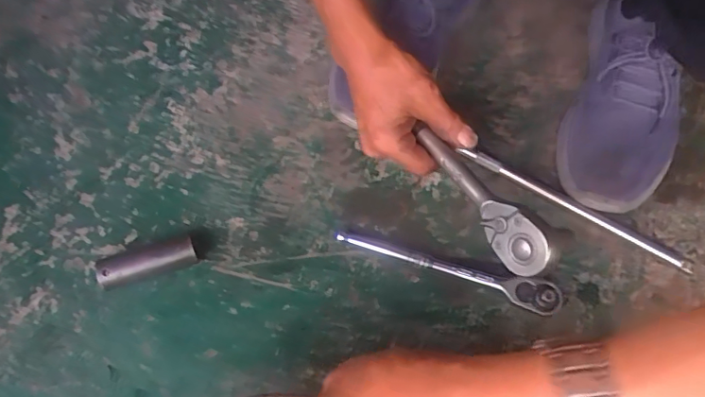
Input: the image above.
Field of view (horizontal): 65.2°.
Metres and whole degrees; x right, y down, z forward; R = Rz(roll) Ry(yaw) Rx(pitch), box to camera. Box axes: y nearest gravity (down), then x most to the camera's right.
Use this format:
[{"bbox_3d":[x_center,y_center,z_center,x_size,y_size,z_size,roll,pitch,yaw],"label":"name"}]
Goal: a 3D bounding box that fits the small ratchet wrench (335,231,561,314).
[{"bbox_3d":[0.079,0.064,0.479,0.196,0.026,0.024,14,64,8],"label":"small ratchet wrench"}]

